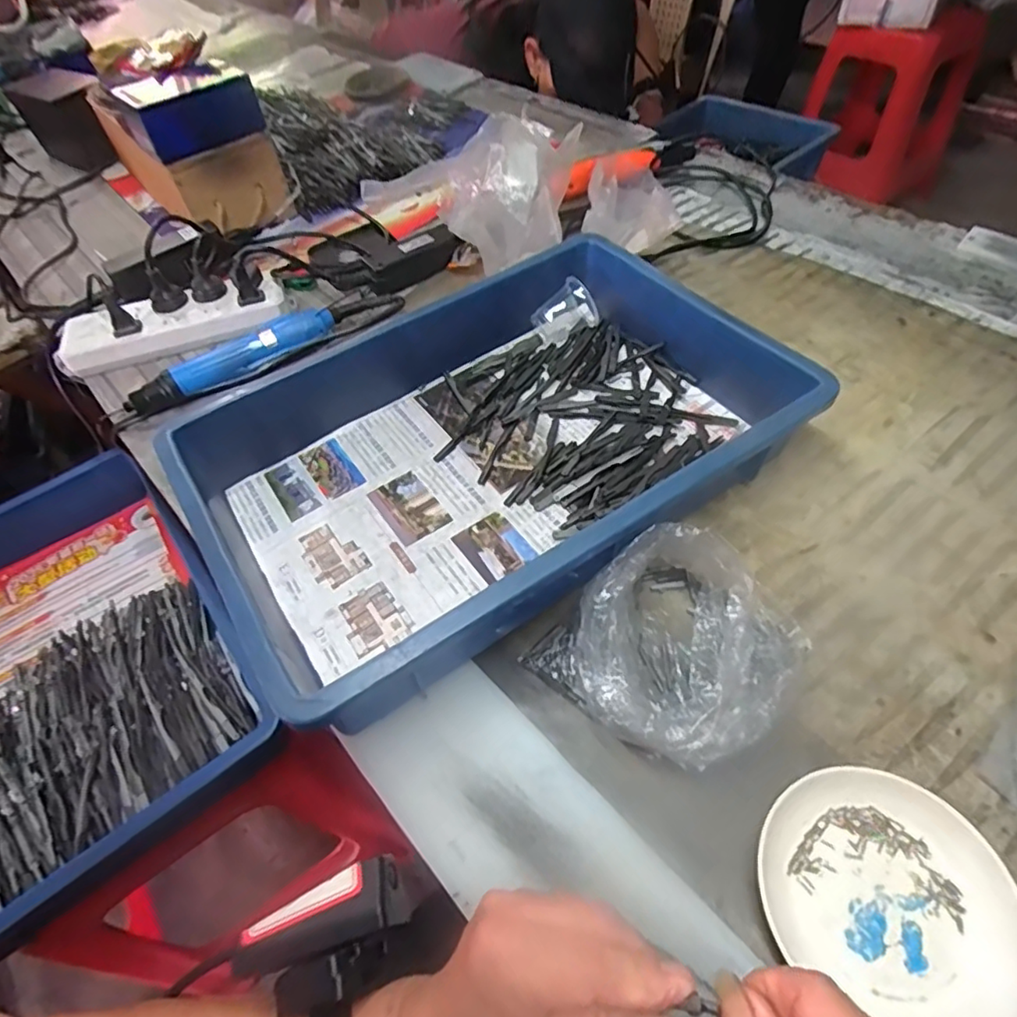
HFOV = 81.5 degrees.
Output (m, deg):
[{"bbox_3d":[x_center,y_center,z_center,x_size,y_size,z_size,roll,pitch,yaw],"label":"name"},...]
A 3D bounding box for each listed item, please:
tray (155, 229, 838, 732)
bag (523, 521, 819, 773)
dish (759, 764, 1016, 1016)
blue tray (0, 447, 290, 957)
[{"bbox_3d":[-0.010,-0.057,0.459,0.433,0.073,0.285,-29,57,-18],"label":"tray"},{"bbox_3d":[0.107,0.082,0.363,0.153,0.051,0.124,-29,57,-19],"label":"bag"},{"bbox_3d":[0.191,0.190,0.297,0.114,0.018,0.107,-1,53,2],"label":"dish"},{"bbox_3d":[-0.428,0.151,0.569,0.293,0.094,0.436,-35,59,-22],"label":"blue tray"}]

